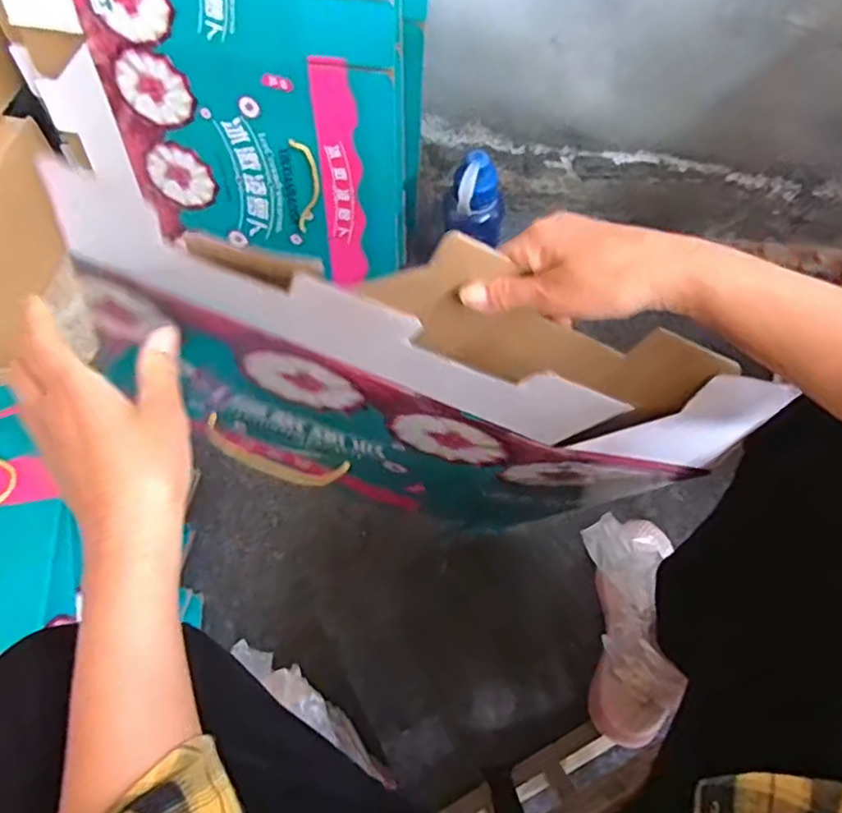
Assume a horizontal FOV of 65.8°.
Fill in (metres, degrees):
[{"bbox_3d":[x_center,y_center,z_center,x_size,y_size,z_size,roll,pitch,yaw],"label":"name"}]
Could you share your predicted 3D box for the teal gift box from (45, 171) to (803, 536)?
[{"bbox_3d":[-0.015,0.010,0.518,0.414,0.360,0.062,17,64,-14],"label":"teal gift box"}]

